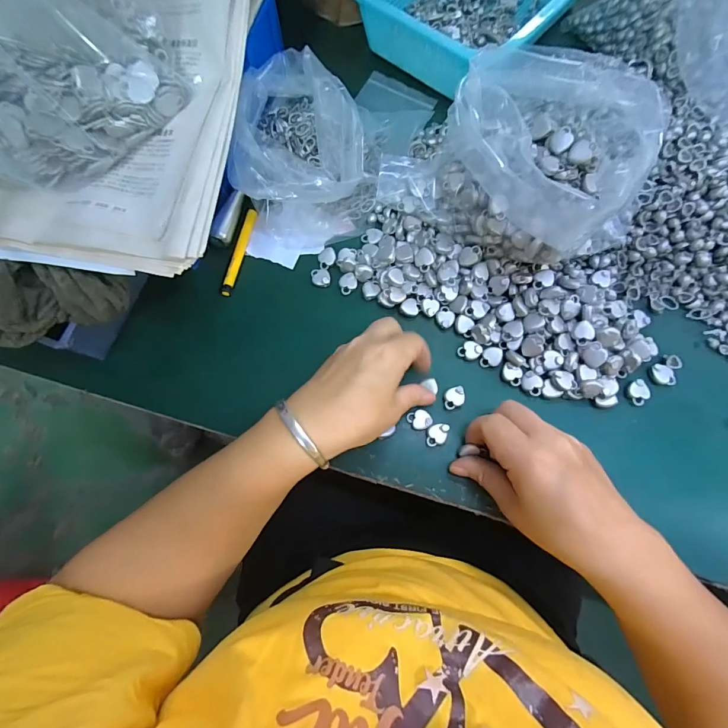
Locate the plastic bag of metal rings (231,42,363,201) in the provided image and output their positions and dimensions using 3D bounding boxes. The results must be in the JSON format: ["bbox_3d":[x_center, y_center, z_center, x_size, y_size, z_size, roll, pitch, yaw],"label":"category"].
[{"bbox_3d":[-0.053,-0.210,0.334,0.108,0.069,0.162,5,76,4],"label":"plastic bag of metal rings"}]

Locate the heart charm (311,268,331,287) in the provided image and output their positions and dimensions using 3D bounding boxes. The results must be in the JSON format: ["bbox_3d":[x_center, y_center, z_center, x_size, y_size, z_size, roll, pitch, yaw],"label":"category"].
[{"bbox_3d":[-0.040,-0.080,0.345,0.017,0.006,0.018,-1,74,2],"label":"heart charm"}]

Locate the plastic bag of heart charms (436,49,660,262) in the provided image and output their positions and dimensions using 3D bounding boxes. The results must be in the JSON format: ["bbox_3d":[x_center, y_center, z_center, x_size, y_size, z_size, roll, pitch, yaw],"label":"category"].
[{"bbox_3d":[0.152,-0.160,0.303,0.185,0.078,0.148,-5,75,1],"label":"plastic bag of heart charms"}]

